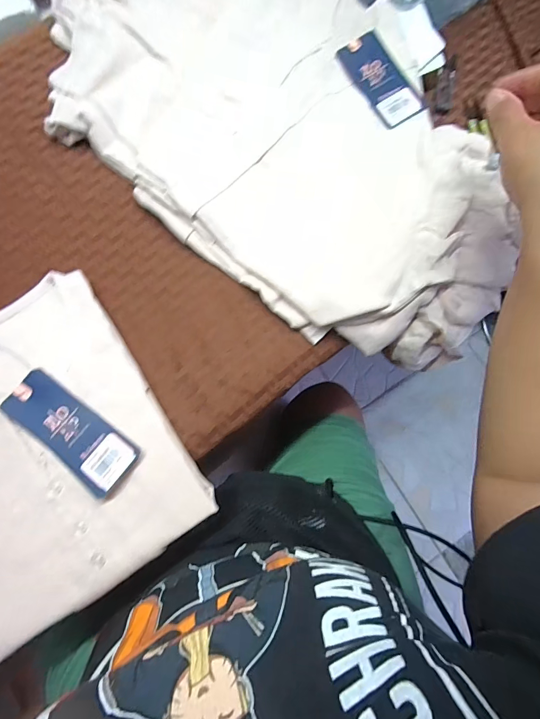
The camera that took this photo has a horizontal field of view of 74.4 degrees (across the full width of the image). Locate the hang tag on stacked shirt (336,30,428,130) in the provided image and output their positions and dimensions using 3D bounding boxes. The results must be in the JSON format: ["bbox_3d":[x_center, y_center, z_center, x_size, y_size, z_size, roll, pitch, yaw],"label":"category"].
[{"bbox_3d":[0.118,-0.299,0.379,0.045,0.007,0.119,-28,77,9],"label":"hang tag on stacked shirt"}]

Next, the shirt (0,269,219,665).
[{"bbox_3d":[-0.202,0.079,0.298,0.213,0.027,0.252,-34,79,-6],"label":"shirt"}]

